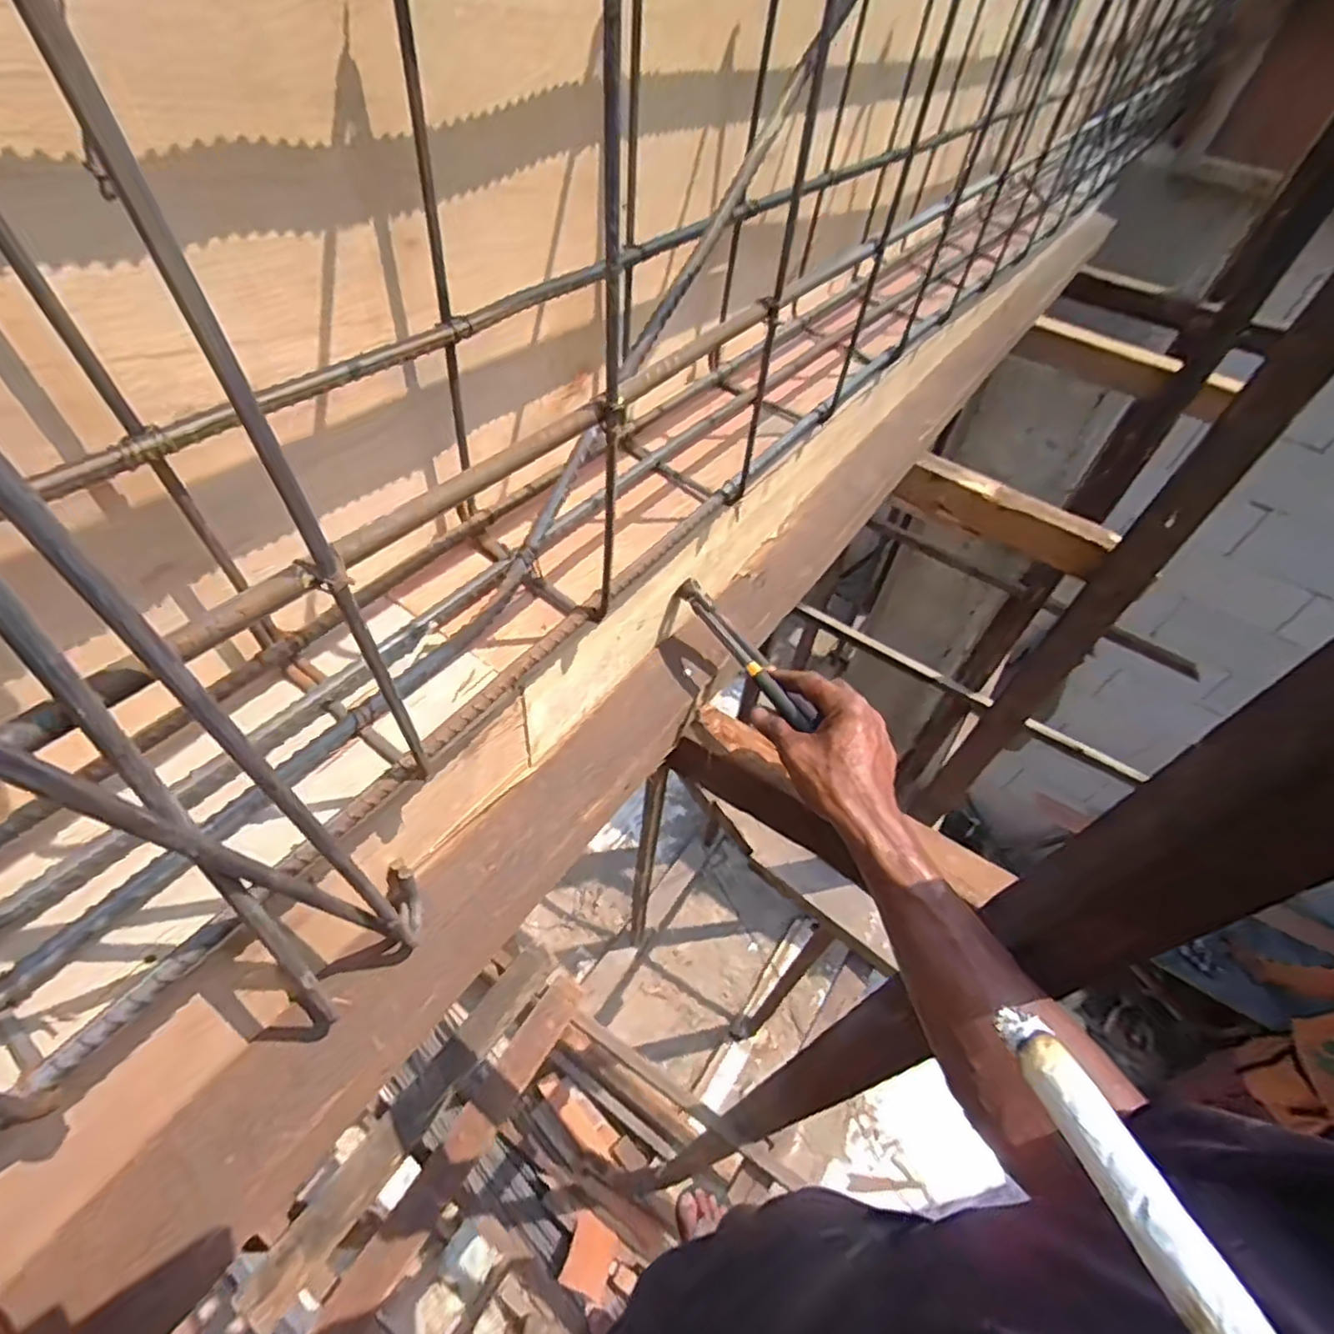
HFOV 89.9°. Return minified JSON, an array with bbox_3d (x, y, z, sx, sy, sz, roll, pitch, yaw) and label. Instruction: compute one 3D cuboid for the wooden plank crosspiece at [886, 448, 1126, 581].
[{"bbox_3d":[0.496,-0.224,1.000,0.307,0.082,0.035,31,53,19],"label":"wooden plank crosspiece"}]

